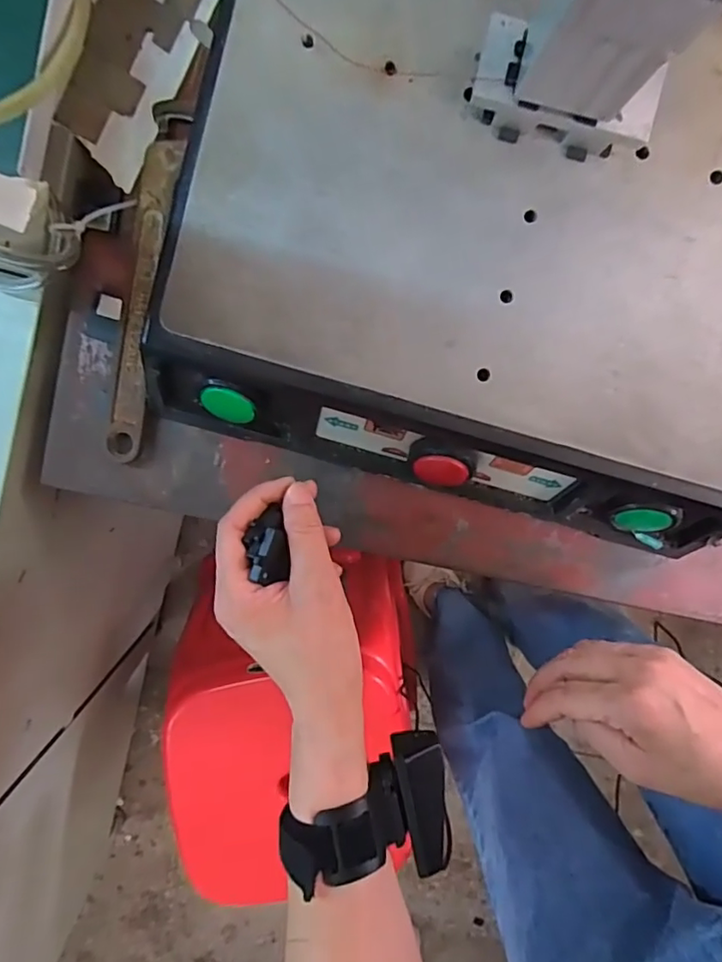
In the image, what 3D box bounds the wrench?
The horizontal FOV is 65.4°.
[{"bbox_3d":[-0.149,-0.121,0.383,0.027,0.012,0.214,10,95,-5],"label":"wrench"}]

